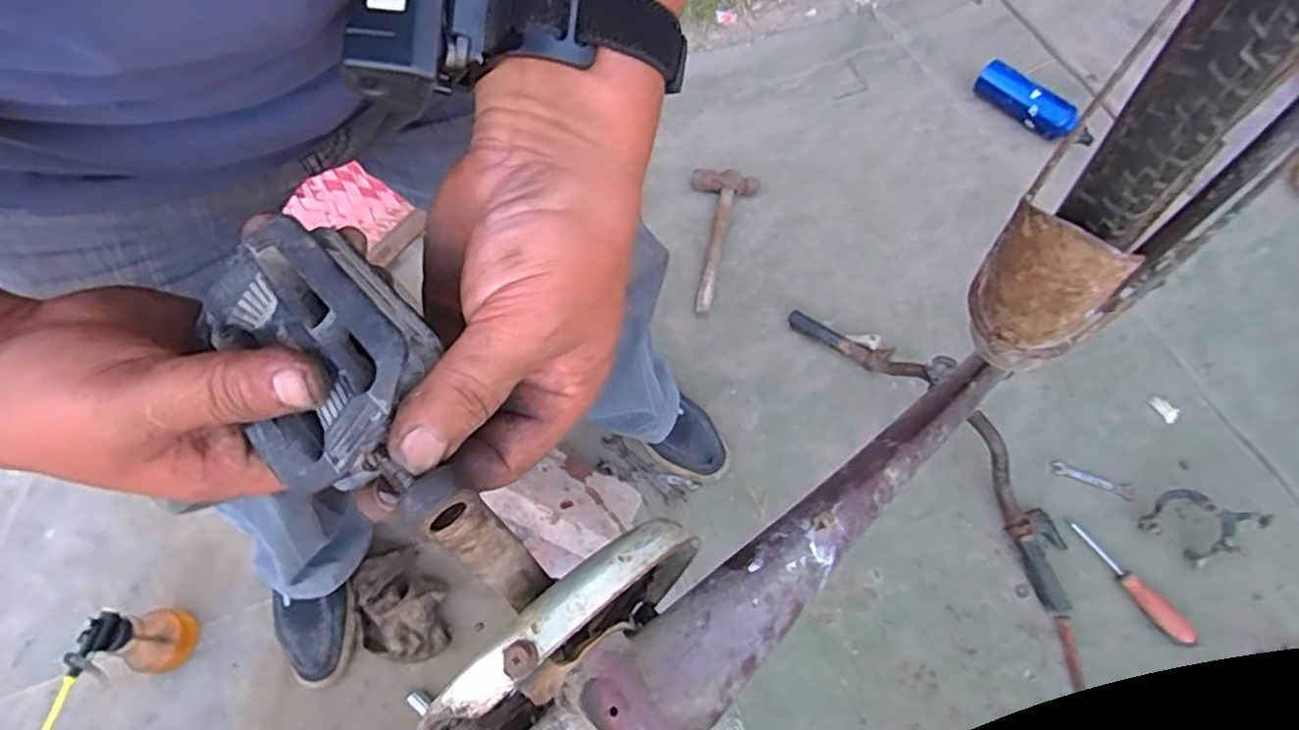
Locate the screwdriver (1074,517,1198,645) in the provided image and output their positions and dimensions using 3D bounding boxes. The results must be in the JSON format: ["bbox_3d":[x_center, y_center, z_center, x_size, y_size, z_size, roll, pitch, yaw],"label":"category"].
[{"bbox_3d":[0.626,0.280,0.868,0.025,0.023,0.173,-25,52,-11],"label":"screwdriver"}]

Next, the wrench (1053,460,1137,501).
[{"bbox_3d":[0.622,0.161,0.936,0.101,0.005,0.021,22,66,26],"label":"wrench"}]

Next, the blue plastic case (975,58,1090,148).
[{"bbox_3d":[0.719,-0.489,1.252,0.059,0.055,0.260,-25,55,-11],"label":"blue plastic case"}]

